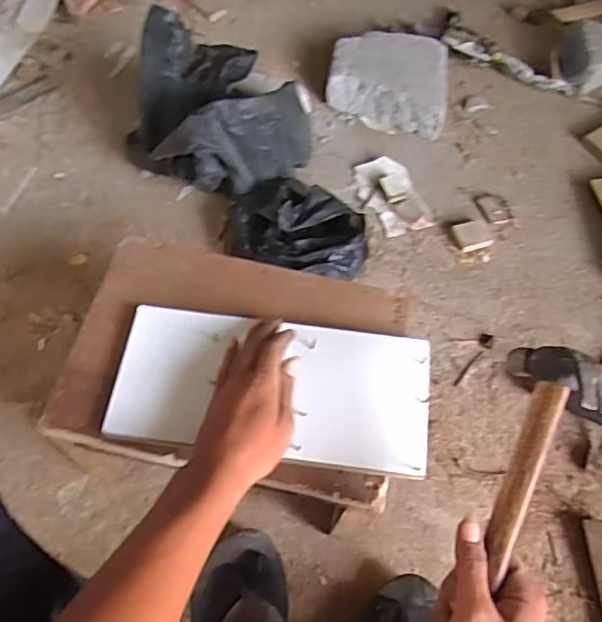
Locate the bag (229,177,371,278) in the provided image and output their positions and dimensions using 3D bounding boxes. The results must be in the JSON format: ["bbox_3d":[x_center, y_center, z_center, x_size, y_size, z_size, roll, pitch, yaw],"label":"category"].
[{"bbox_3d":[-0.004,-0.117,0.869,0.207,0.071,0.151,13,62,3],"label":"bag"}]

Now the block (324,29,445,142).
[{"bbox_3d":[0.156,-0.415,1.026,0.205,0.087,0.182,13,62,3],"label":"block"}]

